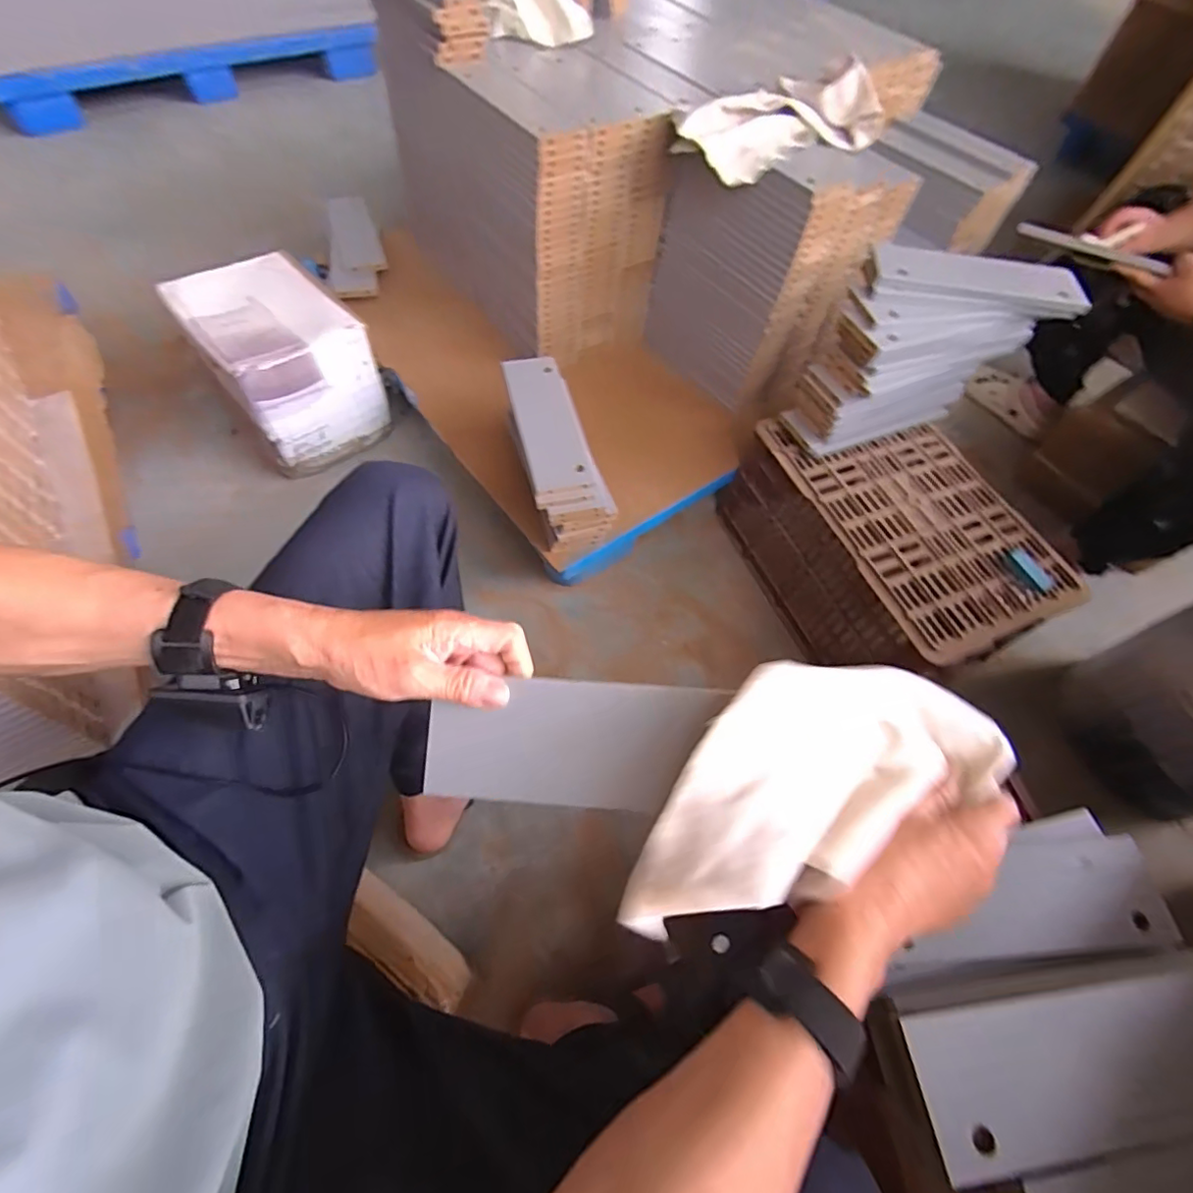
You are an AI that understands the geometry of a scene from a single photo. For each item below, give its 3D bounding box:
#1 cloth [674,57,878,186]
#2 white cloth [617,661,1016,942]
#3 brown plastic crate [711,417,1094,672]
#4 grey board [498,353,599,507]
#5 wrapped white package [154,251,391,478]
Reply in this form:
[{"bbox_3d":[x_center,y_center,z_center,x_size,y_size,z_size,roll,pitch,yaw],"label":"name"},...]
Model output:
[{"bbox_3d":[0.253,-0.684,0.803,0.272,0.087,0.162,-26,65,-19],"label":"cloth"},{"bbox_3d":[0.136,0.100,0.334,0.267,0.056,0.109,-15,61,-22],"label":"white cloth"},{"bbox_3d":[0.457,-0.086,0.924,0.275,0.230,0.447,-20,63,-16],"label":"brown plastic crate"},{"bbox_3d":[-0.070,-0.247,0.817,0.086,0.022,0.269,-11,61,-11],"label":"grey board"},{"bbox_3d":[-0.568,-0.431,1.024,0.228,0.216,0.284,-35,68,-22],"label":"wrapped white package"}]

